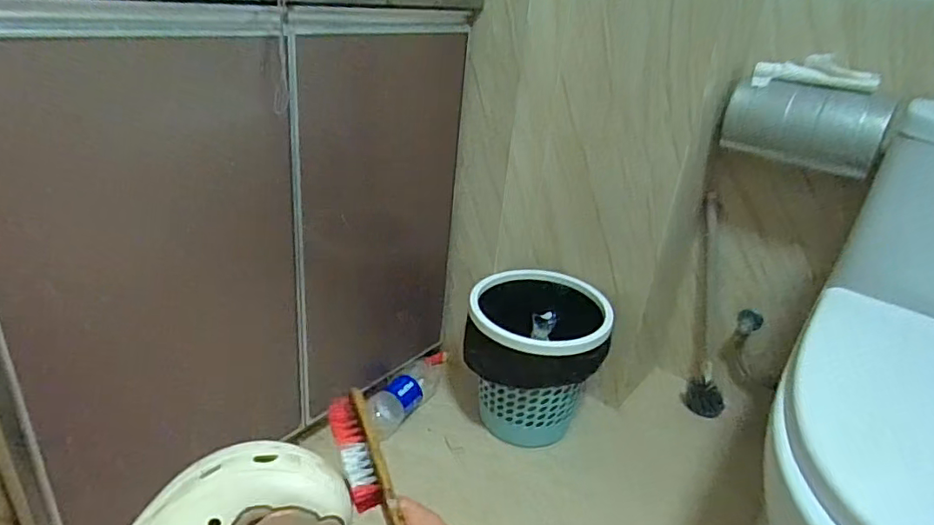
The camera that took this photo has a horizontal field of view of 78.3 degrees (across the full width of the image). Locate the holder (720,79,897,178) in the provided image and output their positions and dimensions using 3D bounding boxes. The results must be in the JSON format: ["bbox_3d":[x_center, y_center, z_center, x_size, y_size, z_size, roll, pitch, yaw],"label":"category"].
[{"bbox_3d":[0.592,-0.237,1.001,0.235,0.140,0.117,27,33,37],"label":"holder"}]

